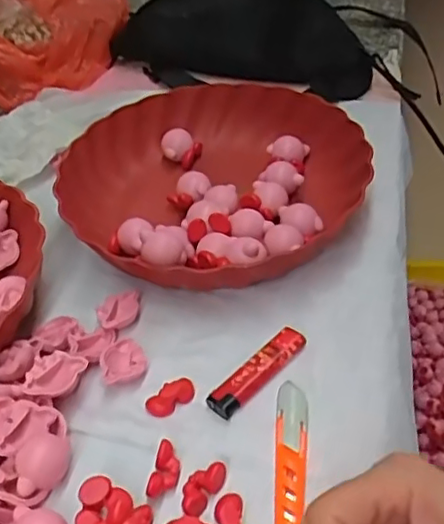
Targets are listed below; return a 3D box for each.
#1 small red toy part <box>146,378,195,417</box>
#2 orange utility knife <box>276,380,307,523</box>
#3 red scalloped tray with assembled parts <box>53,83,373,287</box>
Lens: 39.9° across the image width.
[{"bbox_3d":[-0.031,0.082,0.375,0.032,0.009,0.015,-31,49,-24],"label":"small red toy part"},{"bbox_3d":[0.036,0.124,0.323,0.016,0.011,0.136,0,44,7],"label":"orange utility knife"},{"bbox_3d":[-0.012,-0.070,0.497,0.234,0.051,0.236,26,52,30],"label":"red scalloped tray with assembled parts"}]

